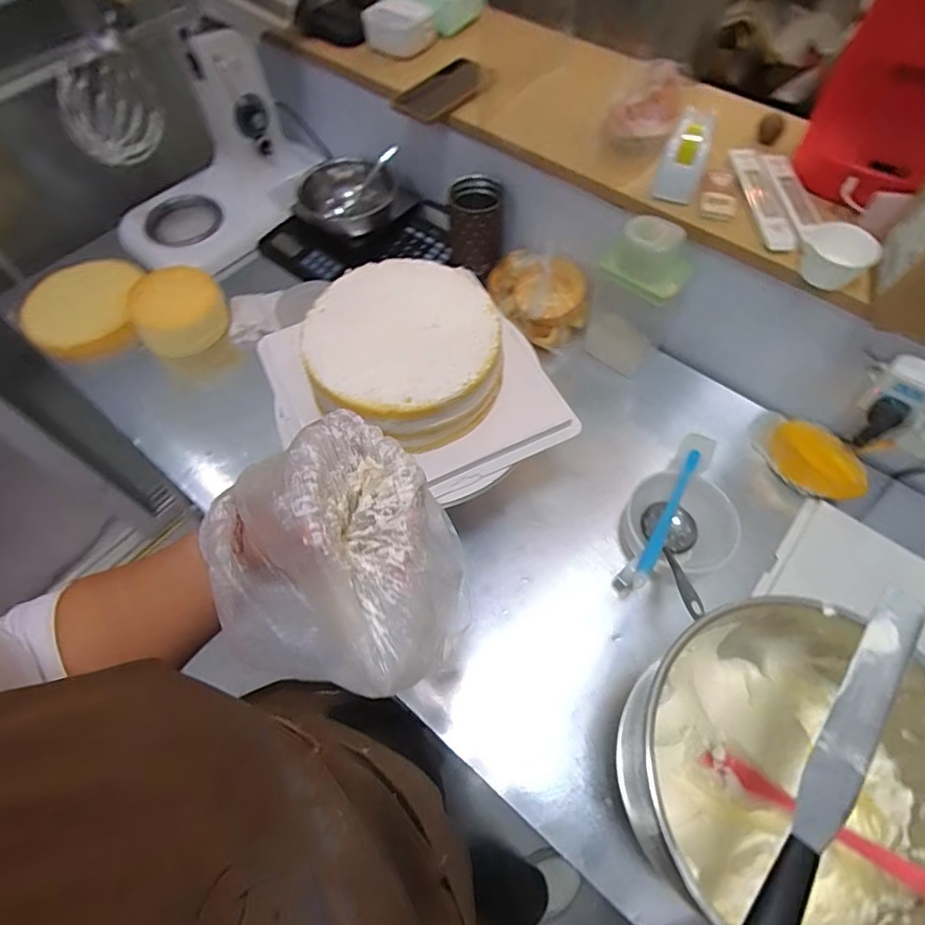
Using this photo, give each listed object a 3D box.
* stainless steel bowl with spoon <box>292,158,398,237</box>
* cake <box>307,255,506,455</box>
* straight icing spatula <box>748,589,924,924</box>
[{"bbox_3d":[-0.183,-0.422,0.857,0.140,0.059,0.143,-1,60,1],"label":"stainless steel bowl with spoon"},{"bbox_3d":[-0.060,-0.111,0.532,0.192,0.078,0.188,-23,62,-11],"label":"cake"},{"bbox_3d":[0.229,0.202,0.330,0.031,0.021,0.311,36,67,19],"label":"straight icing spatula"}]

